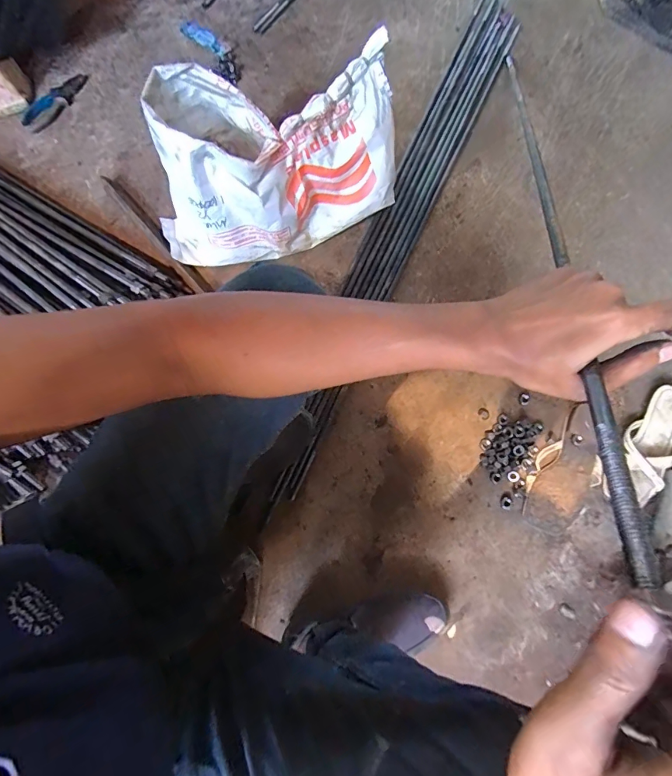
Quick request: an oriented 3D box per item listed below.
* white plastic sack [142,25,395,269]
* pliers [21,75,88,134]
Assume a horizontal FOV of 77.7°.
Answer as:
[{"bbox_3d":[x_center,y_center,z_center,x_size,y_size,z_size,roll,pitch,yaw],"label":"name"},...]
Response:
[{"bbox_3d":[-0.119,-0.399,0.762,0.446,0.269,0.193,-6,78,0],"label":"white plastic sack"},{"bbox_3d":[-0.642,-0.664,0.954,0.072,0.019,0.183,38,81,9],"label":"pliers"}]

